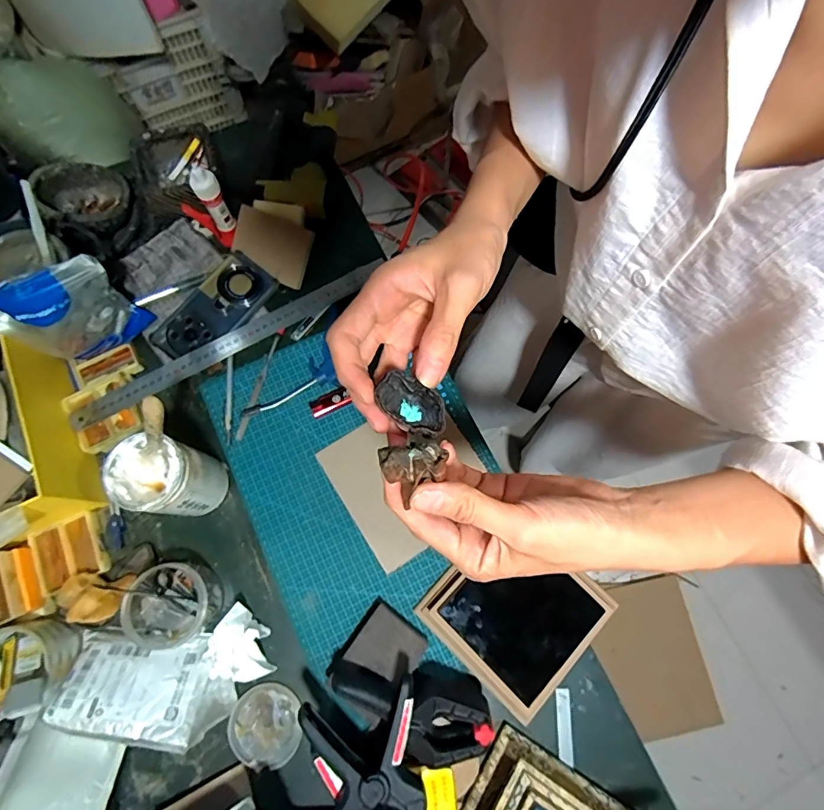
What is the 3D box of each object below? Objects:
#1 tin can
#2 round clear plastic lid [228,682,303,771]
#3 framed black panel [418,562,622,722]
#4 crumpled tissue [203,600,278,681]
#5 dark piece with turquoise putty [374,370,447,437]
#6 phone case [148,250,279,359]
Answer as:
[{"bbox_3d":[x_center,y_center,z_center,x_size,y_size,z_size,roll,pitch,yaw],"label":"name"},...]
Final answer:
[{"bbox_3d":[-0.260,0.080,0.510,0.076,0.130,0.073,0,75,-1],"label":"tin can"},{"bbox_3d":[-0.158,0.348,0.505,0.073,0.008,0.078,0,75,-1],"label":"round clear plastic lid"},{"bbox_3d":[0.115,0.232,0.522,0.160,0.047,0.157,42,78,9],"label":"framed black panel"},{"bbox_3d":[-0.186,0.267,0.506,0.075,0.034,0.062,43,78,9],"label":"crumpled tissue"},{"bbox_3d":[0.000,0.000,0.258,0.043,0.009,0.024,34,94,-6],"label":"dark piece with turquoise putty"},{"bbox_3d":[-0.259,-0.126,0.615,0.077,0.015,0.163,39,78,-6],"label":"phone case"}]

